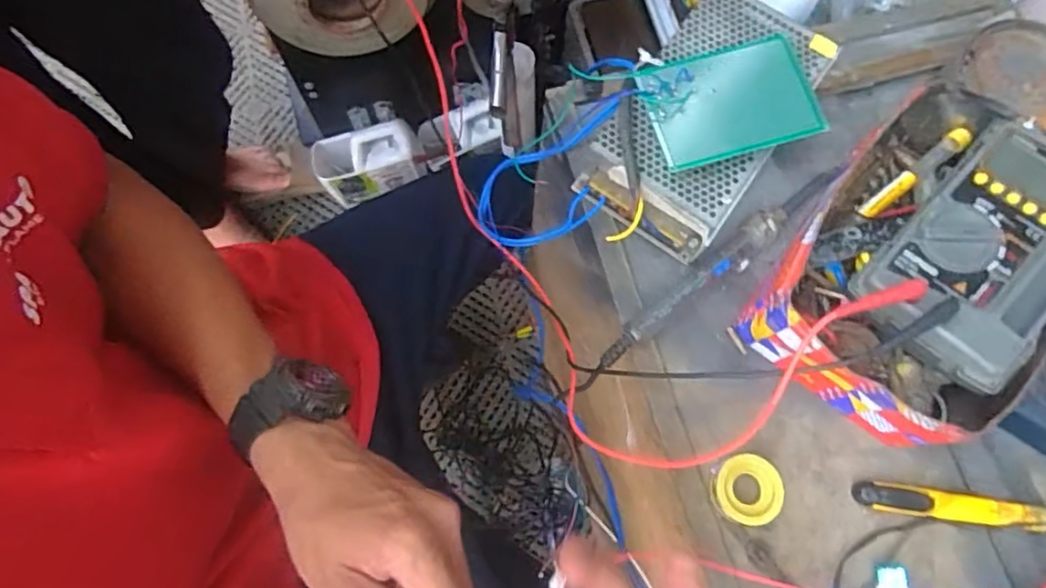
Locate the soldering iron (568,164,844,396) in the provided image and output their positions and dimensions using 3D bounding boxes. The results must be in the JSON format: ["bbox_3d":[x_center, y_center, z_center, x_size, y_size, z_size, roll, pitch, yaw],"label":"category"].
[{"bbox_3d":[0.145,-0.019,0.477,0.270,0.025,0.023,-39,78,-10],"label":"soldering iron"}]

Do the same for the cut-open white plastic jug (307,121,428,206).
[{"bbox_3d":[-0.233,-0.195,0.918,0.164,0.099,0.086,-9,75,-3],"label":"cut-open white plastic jug"}]

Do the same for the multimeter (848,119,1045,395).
[{"bbox_3d":[0.297,-0.028,0.392,0.100,0.033,0.181,44,79,11],"label":"multimeter"}]

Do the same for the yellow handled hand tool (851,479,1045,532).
[{"bbox_3d":[0.294,0.147,0.434,0.121,0.016,0.020,8,75,2],"label":"yellow handled hand tool"}]

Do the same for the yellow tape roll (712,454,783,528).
[{"bbox_3d":[0.157,0.137,0.439,0.043,0.022,0.045,0,75,0],"label":"yellow tape roll"}]

